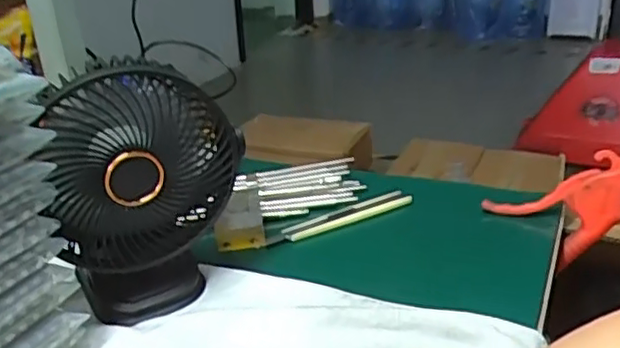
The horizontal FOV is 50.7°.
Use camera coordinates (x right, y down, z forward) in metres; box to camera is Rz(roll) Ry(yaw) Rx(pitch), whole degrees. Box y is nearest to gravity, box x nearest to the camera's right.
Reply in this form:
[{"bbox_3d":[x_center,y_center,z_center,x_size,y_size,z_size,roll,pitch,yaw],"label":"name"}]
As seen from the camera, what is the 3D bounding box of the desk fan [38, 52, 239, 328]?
[{"bbox_3d":[-0.131,0.020,0.492,0.132,0.154,0.098,-22,30,-33],"label":"desk fan"}]

